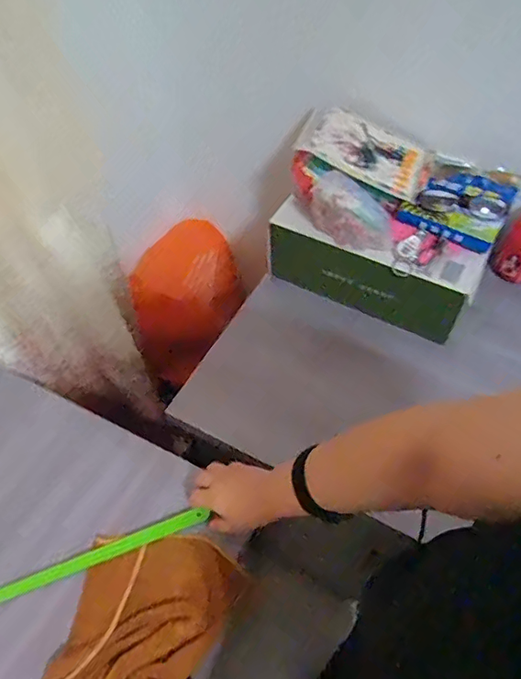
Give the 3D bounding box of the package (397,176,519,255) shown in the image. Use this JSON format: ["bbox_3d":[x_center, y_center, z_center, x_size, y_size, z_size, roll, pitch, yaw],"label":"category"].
[{"bbox_3d":[0.296,-0.202,0.778,0.148,0.045,0.133,24,57,18],"label":"package"}]

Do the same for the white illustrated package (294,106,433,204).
[{"bbox_3d":[0.166,-0.296,0.805,0.207,0.026,0.119,29,66,-2],"label":"white illustrated package"}]

